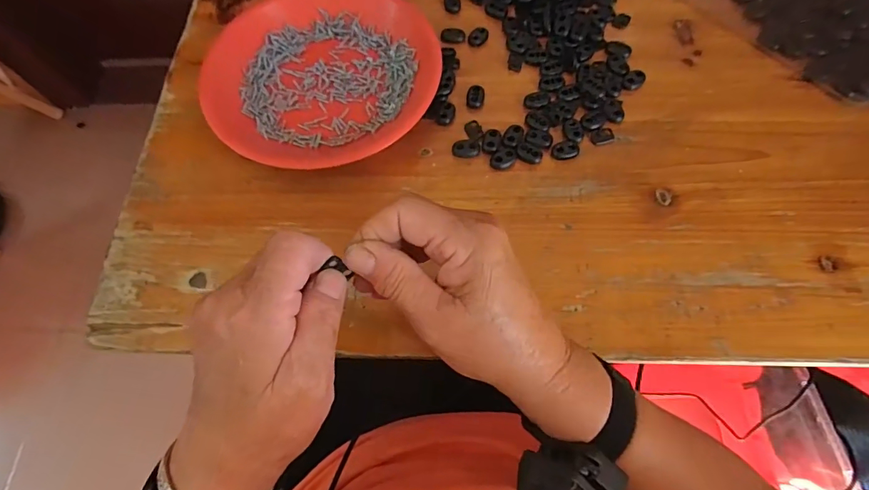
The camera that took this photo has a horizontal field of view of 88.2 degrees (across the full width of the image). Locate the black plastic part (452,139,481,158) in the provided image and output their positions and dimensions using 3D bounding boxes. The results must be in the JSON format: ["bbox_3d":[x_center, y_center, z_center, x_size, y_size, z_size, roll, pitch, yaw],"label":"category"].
[{"bbox_3d":[0.025,-0.077,0.359,0.021,0.007,0.014,4,69,4],"label":"black plastic part"}]

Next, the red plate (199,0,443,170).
[{"bbox_3d":[-0.095,-0.153,0.383,0.187,0.025,0.179,-1,69,2],"label":"red plate"}]

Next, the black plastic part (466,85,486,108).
[{"bbox_3d":[0.035,-0.125,0.379,0.014,0.008,0.020,8,70,5],"label":"black plastic part"}]

